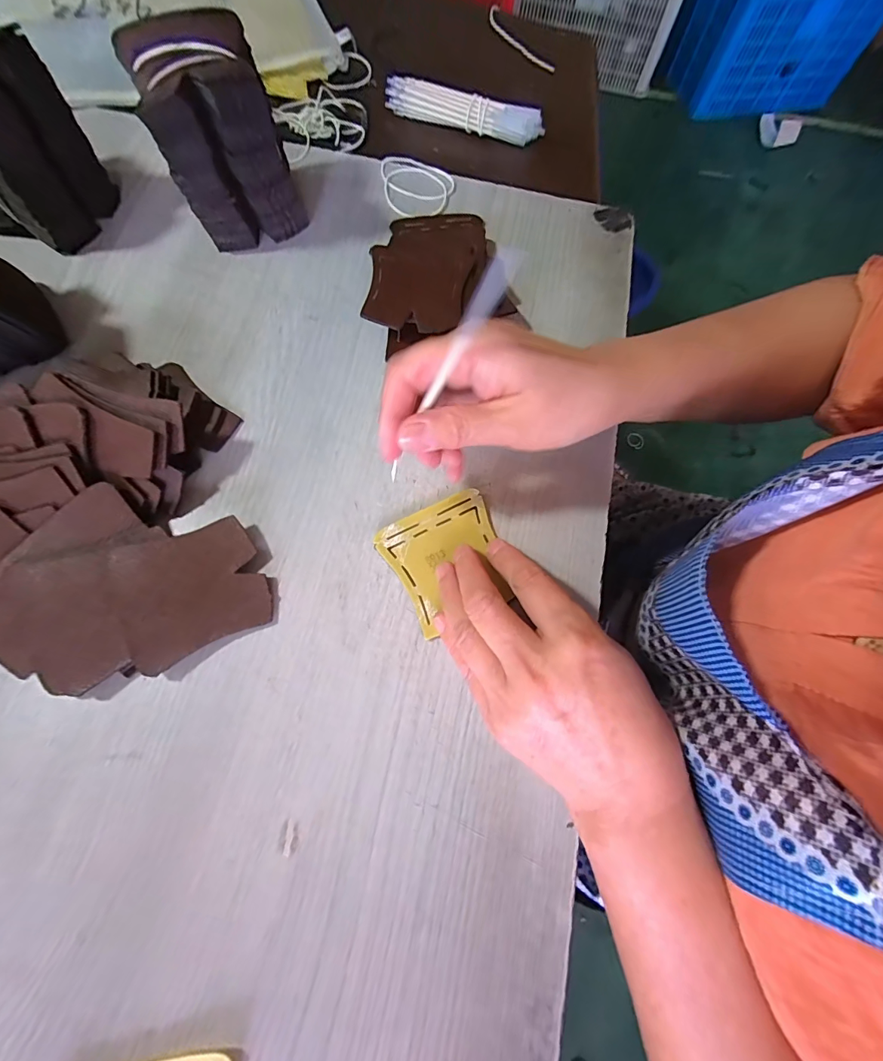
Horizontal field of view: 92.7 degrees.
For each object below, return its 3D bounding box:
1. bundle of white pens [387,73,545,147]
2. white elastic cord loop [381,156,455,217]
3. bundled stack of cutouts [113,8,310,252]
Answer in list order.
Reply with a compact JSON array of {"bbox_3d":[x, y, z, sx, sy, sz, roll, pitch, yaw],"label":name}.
[{"bbox_3d":[0.020,-0.380,0.381,0.142,0.023,0.017,19,73,4],"label":"bundle of white pens"},{"bbox_3d":[-0.020,-0.299,0.363,0.060,0.004,0.067,-8,73,-5],"label":"white elastic cord loop"},{"bbox_3d":[-0.154,-0.274,0.298,0.078,0.101,0.078,-21,75,-8],"label":"bundled stack of cutouts"}]

